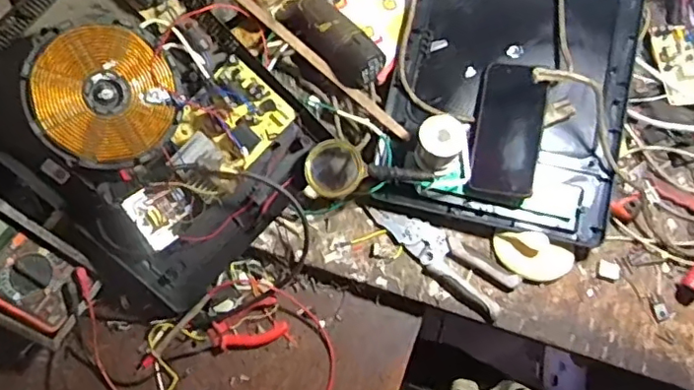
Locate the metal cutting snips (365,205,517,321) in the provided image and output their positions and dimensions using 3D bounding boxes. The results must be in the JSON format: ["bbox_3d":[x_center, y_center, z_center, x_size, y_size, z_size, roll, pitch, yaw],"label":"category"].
[{"bbox_3d":[0.107,0.073,0.702,0.189,0.014,0.062,32,76,7],"label":"metal cutting snips"}]

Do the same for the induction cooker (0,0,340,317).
[{"bbox_3d":[-0.221,-0.090,0.653,0.293,0.092,0.364,-45,102,-7],"label":"induction cooker"}]

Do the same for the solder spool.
[{"bbox_3d":[0.108,-0.058,0.691,0.053,0.052,0.064,24,76,5],"label":"solder spool"}]

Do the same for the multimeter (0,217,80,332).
[{"bbox_3d":[-0.374,0.075,0.629,0.036,0.178,0.077,1,49,41],"label":"multimeter"}]

